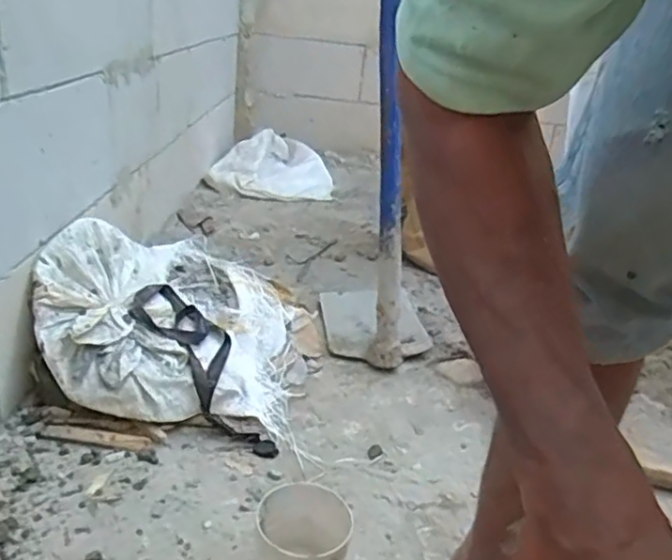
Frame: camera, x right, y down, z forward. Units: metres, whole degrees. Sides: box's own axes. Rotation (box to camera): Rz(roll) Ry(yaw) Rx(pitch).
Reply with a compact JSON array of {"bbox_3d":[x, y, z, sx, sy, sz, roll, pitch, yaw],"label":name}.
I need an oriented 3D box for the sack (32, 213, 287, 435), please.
[{"bbox_3d":[-0.244,0.037,0.986,0.334,0.201,0.421,6,23,-5],"label":"sack"}]

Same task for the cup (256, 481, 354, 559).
[{"bbox_3d":[-0.034,0.269,0.641,0.091,0.088,0.083,7,23,-3],"label":"cup"}]

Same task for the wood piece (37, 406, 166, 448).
[{"bbox_3d":[-0.316,0.198,0.835,0.170,0.018,0.042,10,23,5],"label":"wood piece"}]

